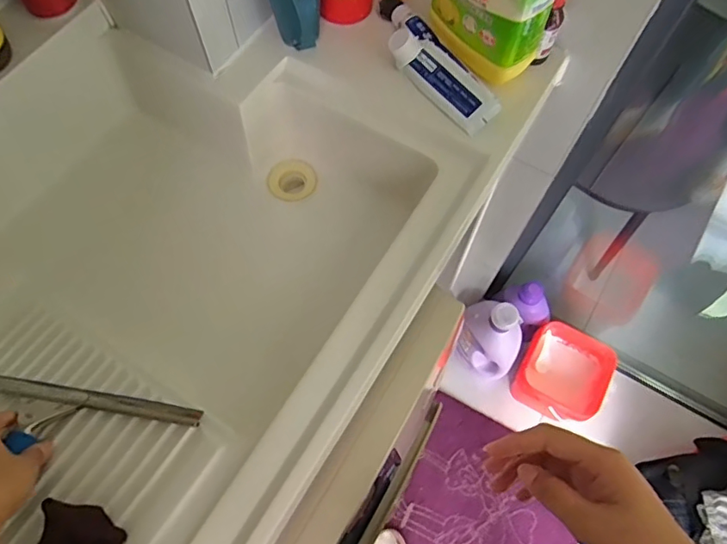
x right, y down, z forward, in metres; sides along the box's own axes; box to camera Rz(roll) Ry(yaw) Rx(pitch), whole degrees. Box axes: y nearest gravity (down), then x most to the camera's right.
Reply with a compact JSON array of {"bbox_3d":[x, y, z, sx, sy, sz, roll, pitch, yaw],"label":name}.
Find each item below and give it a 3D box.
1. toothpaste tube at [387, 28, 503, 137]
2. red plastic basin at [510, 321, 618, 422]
[{"bbox_3d":[0.100,-0.242,0.649,0.056,0.041,0.155,-37,72,-16],"label":"toothpaste tube"},{"bbox_3d":[0.540,0.281,1.411,0.234,0.099,0.242,29,69,11],"label":"red plastic basin"}]

